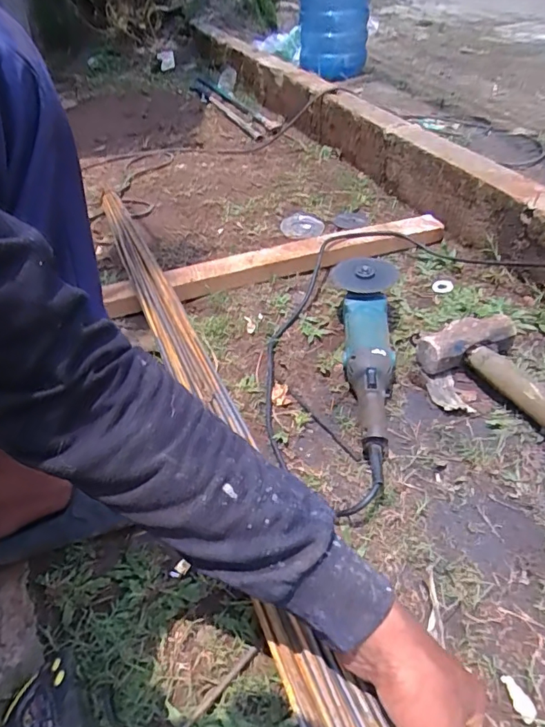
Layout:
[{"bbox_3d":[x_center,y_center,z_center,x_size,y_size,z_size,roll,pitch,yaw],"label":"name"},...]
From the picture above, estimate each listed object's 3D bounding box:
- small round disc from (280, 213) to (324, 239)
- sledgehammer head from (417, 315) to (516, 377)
[{"bbox_3d":[0.059,-0.287,1.034,0.090,0.016,0.085,-3,42,3],"label":"small round disc"},{"bbox_3d":[0.266,-0.028,0.684,0.138,0.053,0.055,-18,44,-14],"label":"sledgehammer head"}]

